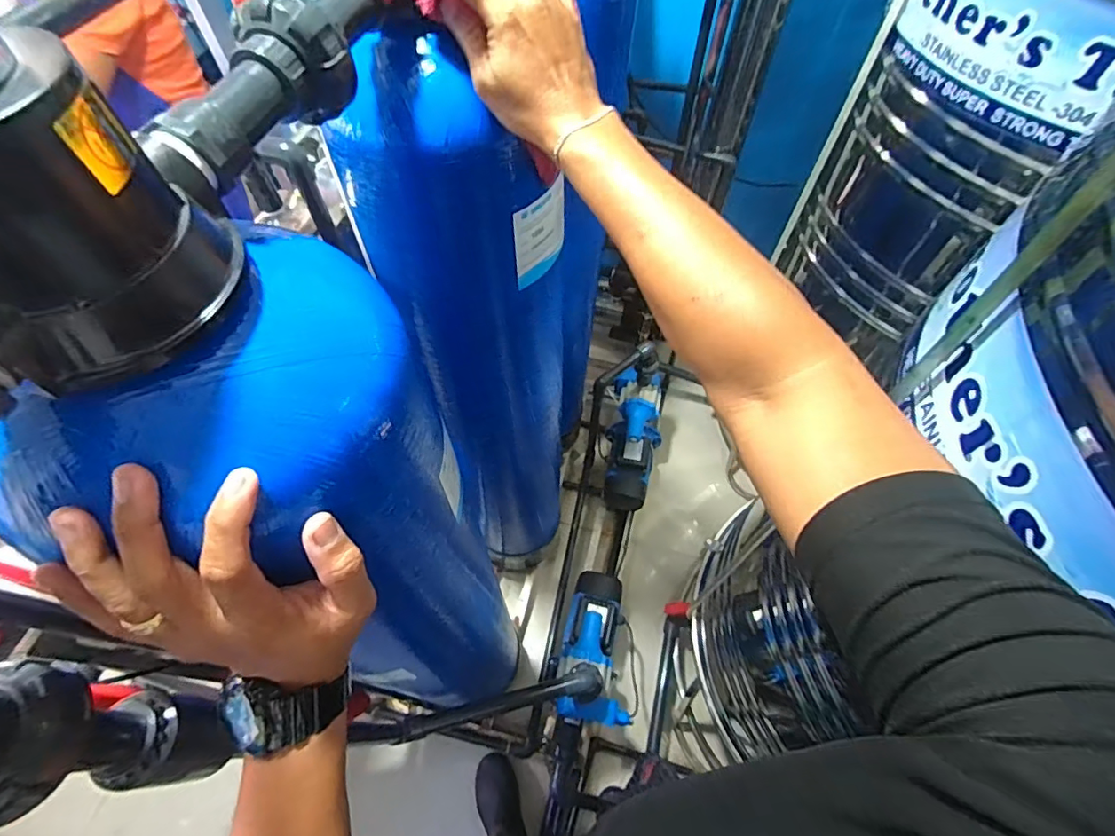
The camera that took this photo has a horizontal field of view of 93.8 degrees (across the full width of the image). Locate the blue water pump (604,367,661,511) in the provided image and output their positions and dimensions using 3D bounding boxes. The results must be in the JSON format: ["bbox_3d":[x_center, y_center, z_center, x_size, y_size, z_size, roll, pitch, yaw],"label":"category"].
[{"bbox_3d":[0.233,0.073,1.606,0.160,0.196,0.424,7,94,4],"label":"blue water pump"}]

